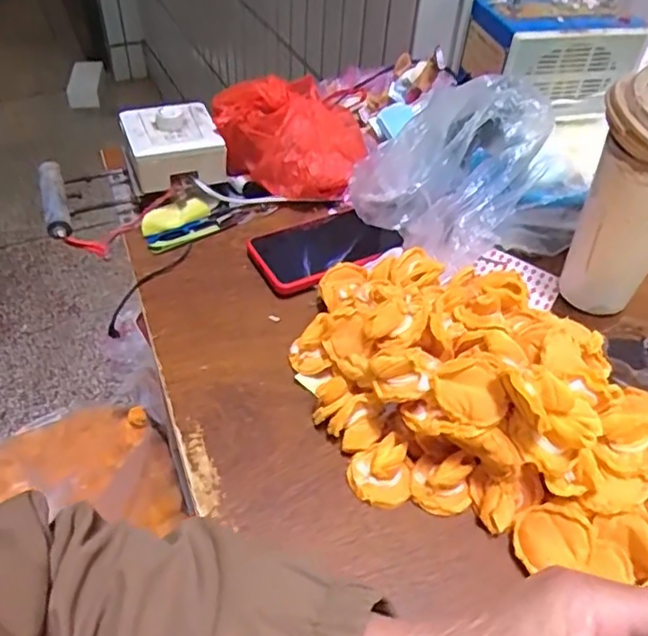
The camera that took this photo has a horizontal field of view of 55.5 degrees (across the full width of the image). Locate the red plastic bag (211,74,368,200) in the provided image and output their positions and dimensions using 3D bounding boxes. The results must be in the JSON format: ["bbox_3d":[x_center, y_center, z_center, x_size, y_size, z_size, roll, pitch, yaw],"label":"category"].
[{"bbox_3d":[-0.035,-0.187,0.647,0.147,0.103,0.093,-5,43,-4],"label":"red plastic bag"}]

